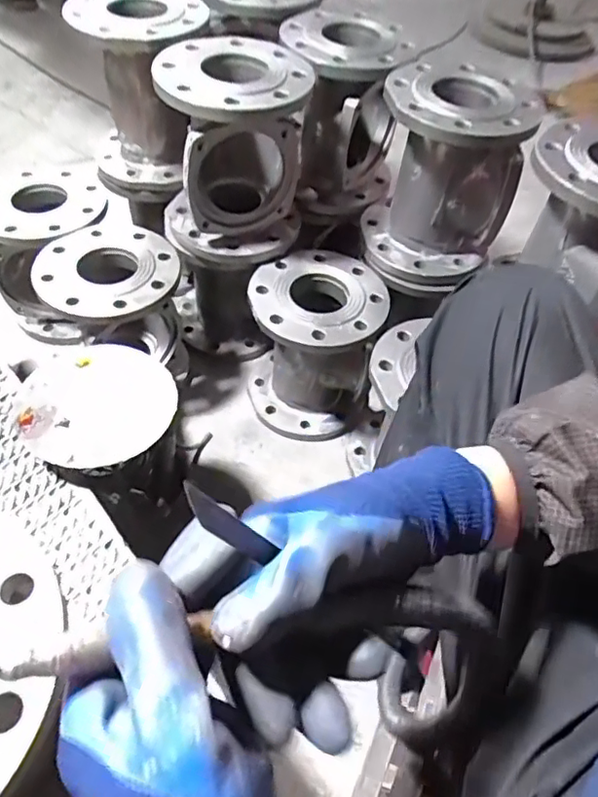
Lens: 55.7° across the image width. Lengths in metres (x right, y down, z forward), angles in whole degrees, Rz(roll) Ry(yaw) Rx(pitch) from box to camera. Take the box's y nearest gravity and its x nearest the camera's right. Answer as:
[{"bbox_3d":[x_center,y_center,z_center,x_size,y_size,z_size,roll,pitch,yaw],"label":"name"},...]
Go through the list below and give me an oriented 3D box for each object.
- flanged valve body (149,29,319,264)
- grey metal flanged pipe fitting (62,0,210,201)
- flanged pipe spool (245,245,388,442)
[{"bbox_3d":[-0.090,-0.317,0.762,0.191,0.256,0.163,1,51,-6],"label":"flanged valve body"},{"bbox_3d":[-0.226,-0.448,0.850,0.182,0.261,0.170,-7,53,-12],"label":"grey metal flanged pipe fitting"},{"bbox_3d":[0.019,-0.076,0.894,0.192,0.234,0.188,3,51,-4],"label":"flanged pipe spool"}]

